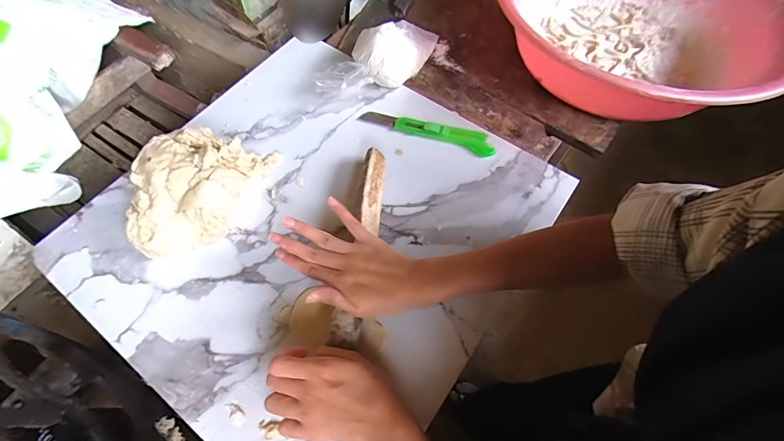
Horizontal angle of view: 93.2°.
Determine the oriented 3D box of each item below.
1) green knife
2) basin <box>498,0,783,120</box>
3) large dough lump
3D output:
[{"bbox_3d":[0.049,-0.129,0.519,0.189,0.020,0.031,19,65,6],"label":"green knife"},{"bbox_3d":[0.350,-0.296,0.557,0.415,0.132,0.407,1,63,-2],"label":"basin"},{"bbox_3d":[-0.241,-0.042,0.448,0.116,0.062,0.173,20,64,8],"label":"large dough lump"}]

